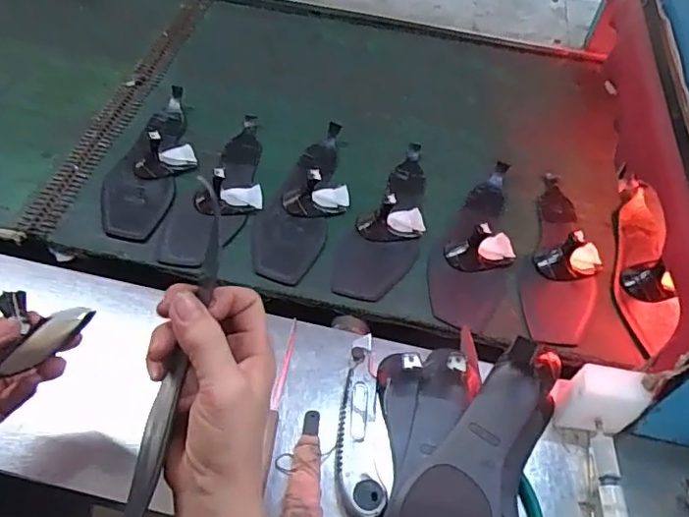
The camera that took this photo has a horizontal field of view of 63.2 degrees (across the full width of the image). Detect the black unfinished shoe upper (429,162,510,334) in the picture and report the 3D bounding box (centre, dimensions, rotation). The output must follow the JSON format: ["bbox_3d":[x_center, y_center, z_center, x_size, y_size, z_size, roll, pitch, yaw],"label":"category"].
[{"bbox_3d":[0.144,-0.026,0.635,0.081,0.044,0.235,9,52,3],"label":"black unfinished shoe upper"}]

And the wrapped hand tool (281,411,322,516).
[{"bbox_3d":[-0.032,0.177,0.452,0.029,0.021,0.117,4,52,-1],"label":"wrapped hand tool"}]

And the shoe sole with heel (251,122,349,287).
[{"bbox_3d":[-0.036,-0.085,0.665,0.089,0.047,0.254,21,53,11],"label":"shoe sole with heel"}]

